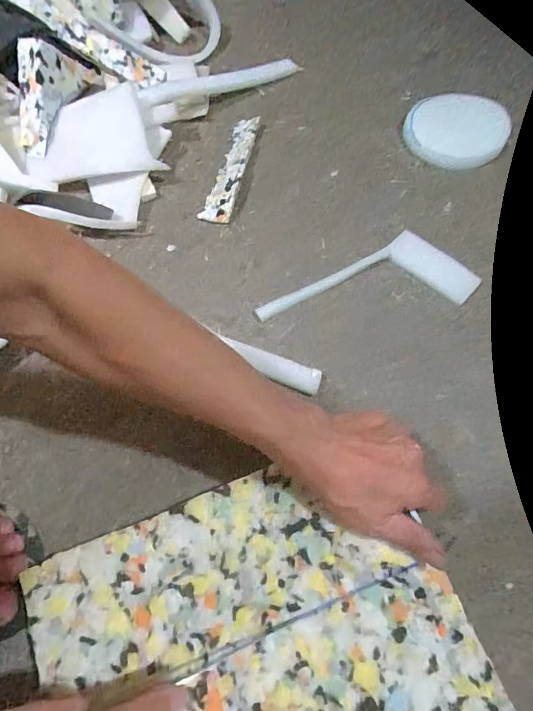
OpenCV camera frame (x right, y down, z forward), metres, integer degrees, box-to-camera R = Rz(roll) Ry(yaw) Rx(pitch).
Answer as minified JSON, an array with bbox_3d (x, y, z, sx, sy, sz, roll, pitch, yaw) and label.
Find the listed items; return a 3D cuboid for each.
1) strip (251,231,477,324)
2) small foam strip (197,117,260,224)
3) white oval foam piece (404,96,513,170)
[{"bbox_3d":[0.119,-0.101,0.532,0.270,0.009,0.101,-6,64,-6],"label":"strip"},{"bbox_3d":[-0.046,-0.258,0.597,0.037,0.020,0.196,12,63,3],"label":"small foam strip"},{"bbox_3d":[0.276,-0.328,0.637,0.143,0.039,0.104,21,64,8],"label":"white oval foam piece"}]

